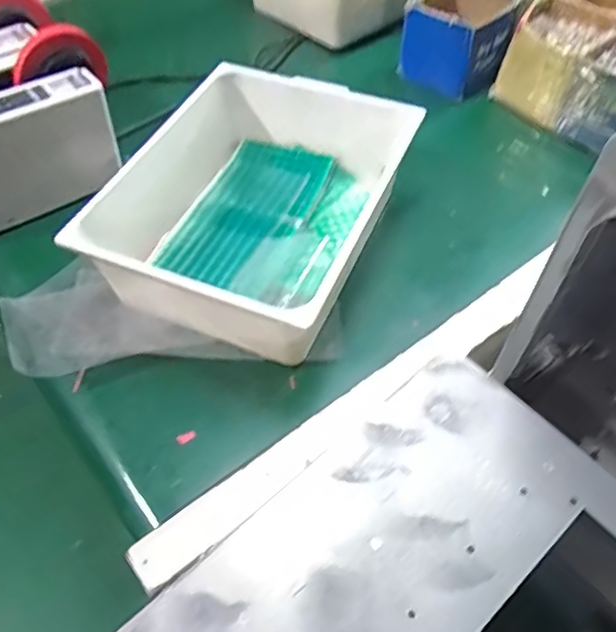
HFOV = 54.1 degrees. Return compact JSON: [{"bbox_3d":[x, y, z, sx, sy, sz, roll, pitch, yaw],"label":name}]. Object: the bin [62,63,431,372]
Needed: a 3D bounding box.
[{"bbox_3d":[-0.050,-0.147,0.723,0.279,0.112,0.398,18,57,13],"label":"bin"}]

